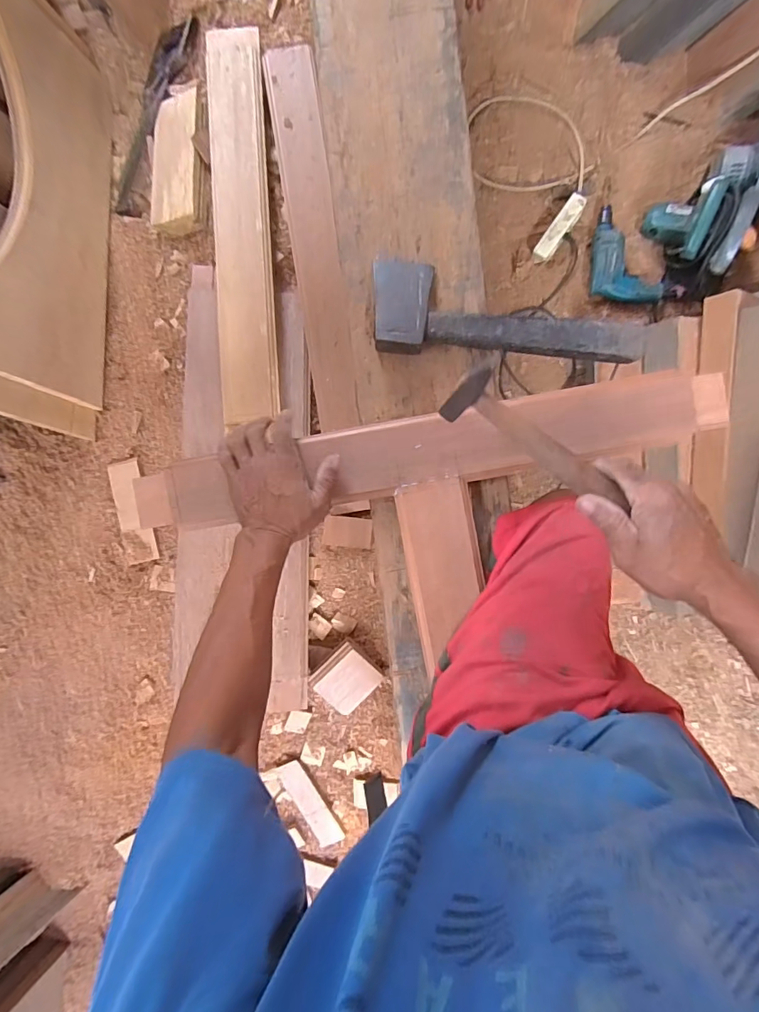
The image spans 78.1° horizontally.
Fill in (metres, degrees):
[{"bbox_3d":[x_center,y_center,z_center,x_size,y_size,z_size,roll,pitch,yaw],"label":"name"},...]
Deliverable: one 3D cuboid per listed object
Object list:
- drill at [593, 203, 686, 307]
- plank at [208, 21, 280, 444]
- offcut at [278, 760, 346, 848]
[{"bbox_3d":[0.601,-0.585,1.155,0.157,0.059,0.273,-42,95,1],"label":"drill"},{"bbox_3d":[-0.225,-0.469,0.763,0.095,0.023,0.671,-4,86,4],"label":"plank"},{"bbox_3d":[-0.117,0.508,0.795,0.043,0.012,0.163,-29,95,0],"label":"offcut"}]

